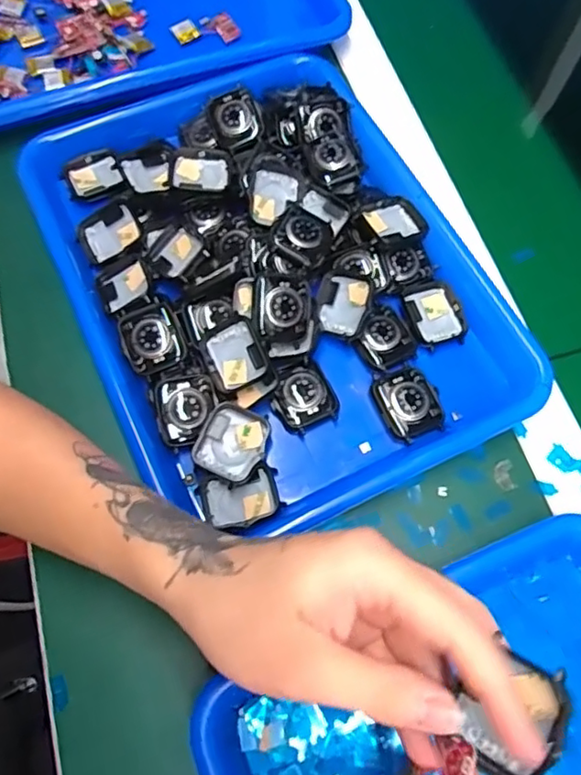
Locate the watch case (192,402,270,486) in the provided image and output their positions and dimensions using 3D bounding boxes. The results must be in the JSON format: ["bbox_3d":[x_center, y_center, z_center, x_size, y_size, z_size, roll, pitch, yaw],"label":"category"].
[{"bbox_3d":[-0.034,0.033,0.350,0.038,0.009,0.042,25,68,9],"label":"watch case"}]

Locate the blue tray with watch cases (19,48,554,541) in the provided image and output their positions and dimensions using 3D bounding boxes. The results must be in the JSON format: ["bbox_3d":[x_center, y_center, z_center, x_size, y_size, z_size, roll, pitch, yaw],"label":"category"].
[{"bbox_3d":[-0.018,-0.082,0.400,0.252,0.040,0.338,-24,69,-11],"label":"blue tray with watch cases"}]

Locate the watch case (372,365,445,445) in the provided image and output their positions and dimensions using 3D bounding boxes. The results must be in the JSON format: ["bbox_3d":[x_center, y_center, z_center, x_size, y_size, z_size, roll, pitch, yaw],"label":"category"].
[{"bbox_3d":[0.074,0.009,0.367,0.037,0.010,0.044,-19,68,-9],"label":"watch case"}]

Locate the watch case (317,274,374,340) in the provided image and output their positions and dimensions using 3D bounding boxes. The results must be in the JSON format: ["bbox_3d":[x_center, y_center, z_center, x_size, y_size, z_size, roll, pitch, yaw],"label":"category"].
[{"bbox_3d":[0.034,-0.054,0.382,0.035,0.014,0.042,7,79,21],"label":"watch case"}]

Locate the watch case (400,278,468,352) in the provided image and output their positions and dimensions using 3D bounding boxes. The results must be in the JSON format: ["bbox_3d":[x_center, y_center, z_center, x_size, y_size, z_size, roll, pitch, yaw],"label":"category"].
[{"bbox_3d":[0.097,-0.050,0.398,0.036,0.015,0.045,-15,68,-8],"label":"watch case"}]

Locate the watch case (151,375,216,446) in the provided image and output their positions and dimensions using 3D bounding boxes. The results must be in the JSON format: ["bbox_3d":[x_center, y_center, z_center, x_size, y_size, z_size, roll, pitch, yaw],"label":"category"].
[{"bbox_3d":[-0.063,0.012,0.354,0.036,0.008,0.039,-16,68,-8],"label":"watch case"}]

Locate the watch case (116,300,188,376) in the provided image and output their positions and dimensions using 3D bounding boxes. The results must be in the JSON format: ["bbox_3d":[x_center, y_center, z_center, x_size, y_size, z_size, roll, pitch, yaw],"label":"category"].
[{"bbox_3d":[-0.086,-0.030,0.367,0.037,0.014,0.042,-24,69,-11],"label":"watch case"}]

